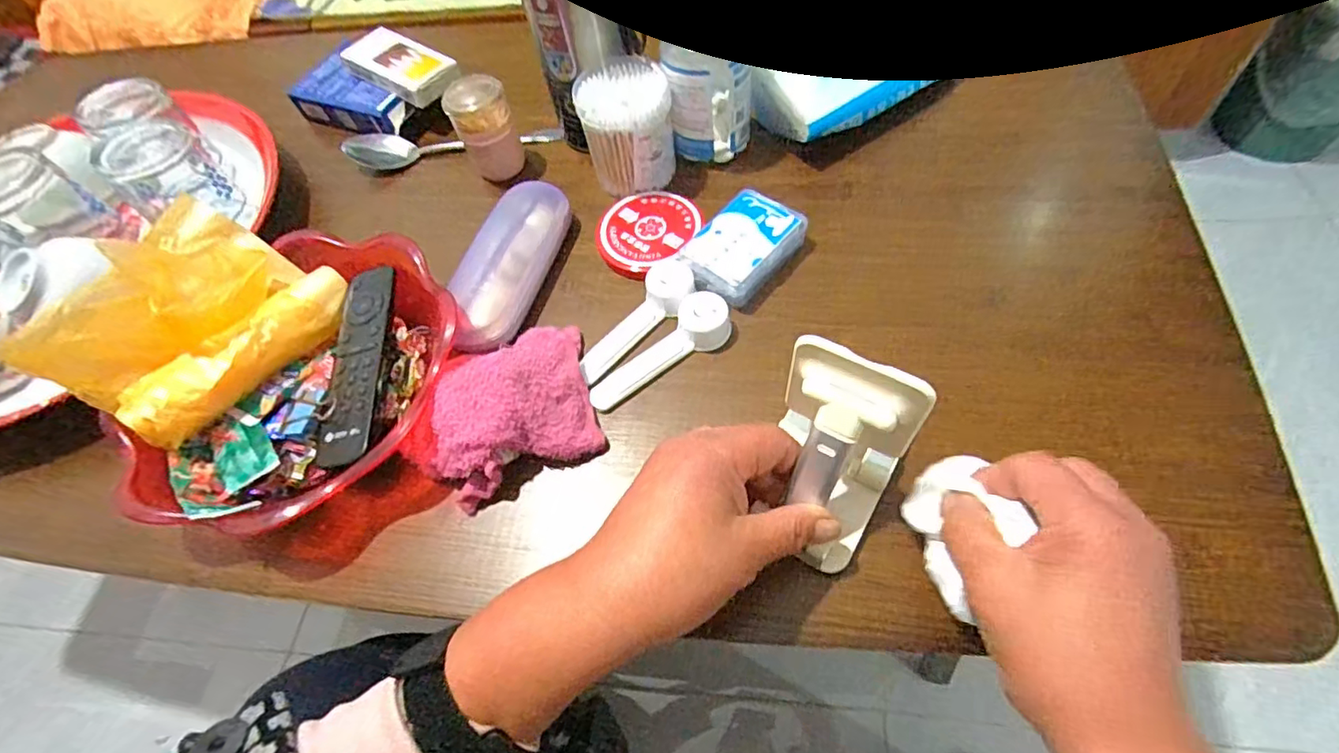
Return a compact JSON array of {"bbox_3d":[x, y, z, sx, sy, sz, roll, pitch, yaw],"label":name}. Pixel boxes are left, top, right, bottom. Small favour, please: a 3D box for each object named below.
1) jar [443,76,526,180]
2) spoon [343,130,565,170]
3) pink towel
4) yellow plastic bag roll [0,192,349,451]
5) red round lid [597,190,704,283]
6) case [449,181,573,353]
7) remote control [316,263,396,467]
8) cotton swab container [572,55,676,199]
[{"bbox_3d":[-0.150,-0.203,0.472,0.044,0.069,0.041,-4,59,6],"label":"jar"},{"bbox_3d":[-0.190,-0.210,0.511,0.185,0.028,0.031,-11,59,1],"label":"spoon"},{"bbox_3d":[-0.096,0.017,0.354,0.100,0.034,0.089,-25,59,-7],"label":"pink towel"},{"bbox_3d":[-0.306,-0.044,0.362,0.118,0.078,0.143,24,66,20],"label":"yellow plastic bag roll"},{"bbox_3d":[-0.019,-0.111,0.434,0.073,0.010,0.082,23,65,20],"label":"red round lid"},{"bbox_3d":[-0.118,-0.082,0.416,0.052,0.026,0.148,11,62,14],"label":"case"},{"bbox_3d":[-0.204,-0.010,0.375,0.037,0.014,0.137,-8,59,3],"label":"remote control"},{"bbox_3d":[-0.032,-0.194,0.445,0.068,0.067,0.079,-14,61,-1],"label":"cotton swab container"}]

